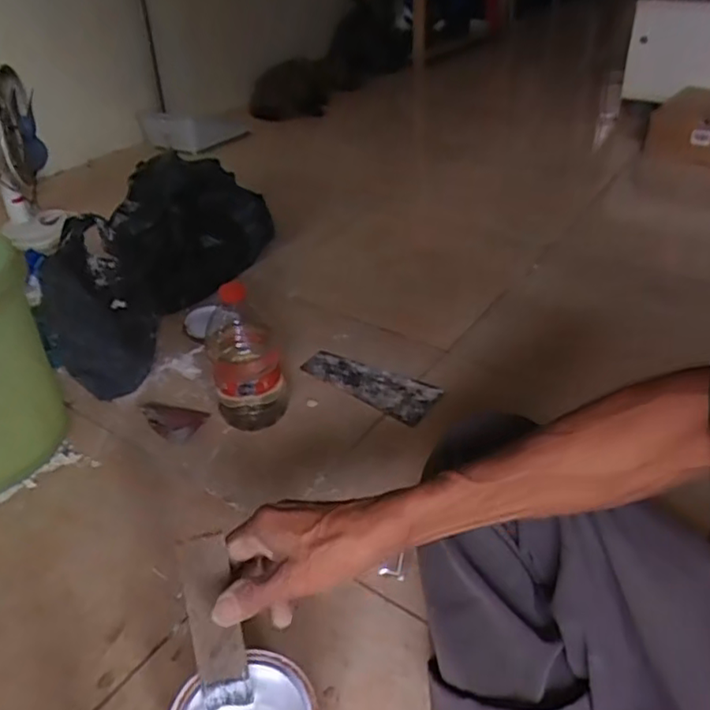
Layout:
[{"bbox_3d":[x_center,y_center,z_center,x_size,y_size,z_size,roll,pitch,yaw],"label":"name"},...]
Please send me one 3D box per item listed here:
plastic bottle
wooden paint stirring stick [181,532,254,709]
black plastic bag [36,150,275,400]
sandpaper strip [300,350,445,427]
[{"bbox_3d":[-0.146,-0.005,0.827,0.092,0.192,0.088,-11,37,-10],"label":"plastic bottle"},{"bbox_3d":[-0.100,0.190,0.450,0.034,0.124,0.010,-9,7,-8],"label":"wooden paint stirring stick"},{"bbox_3d":[-0.366,-0.176,1.094,0.274,0.178,0.545,6,37,14],"label":"black plastic bag"},{"bbox_3d":[0.020,0.040,0.909,0.215,0.008,0.087,21,41,32],"label":"sandpaper strip"}]

